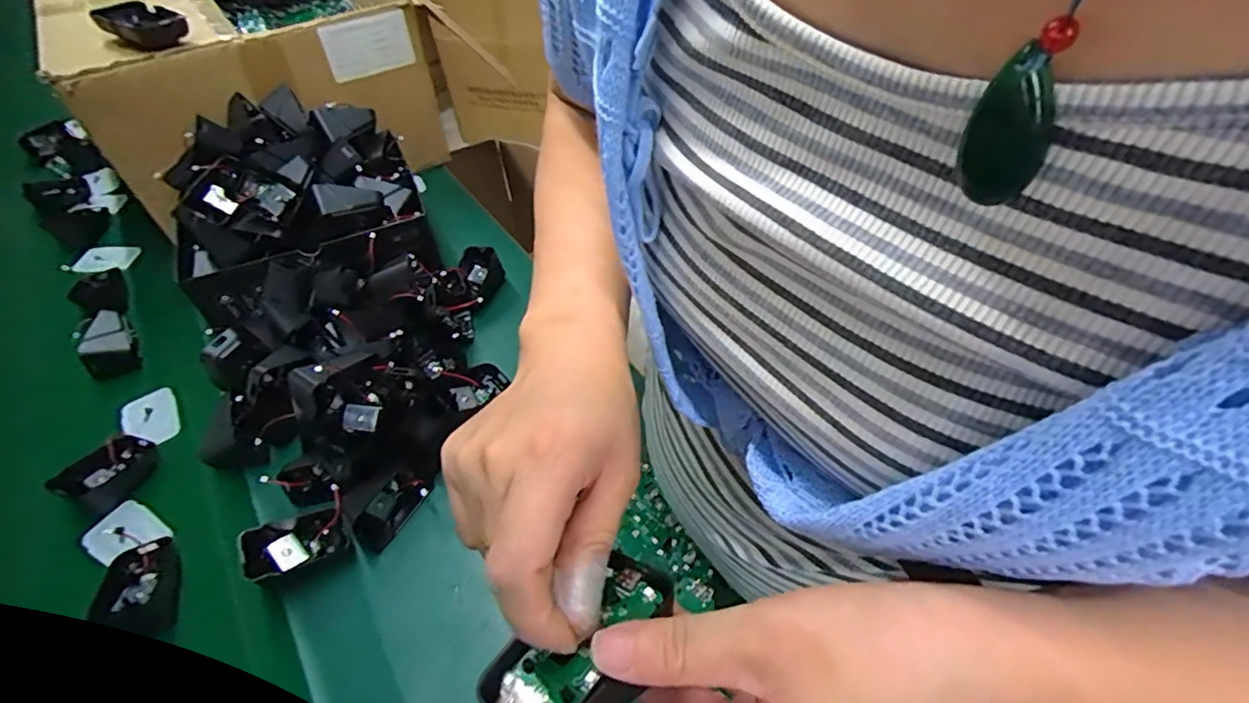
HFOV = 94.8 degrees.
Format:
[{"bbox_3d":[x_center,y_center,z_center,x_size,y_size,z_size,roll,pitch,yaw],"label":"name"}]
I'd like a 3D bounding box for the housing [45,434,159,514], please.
[{"bbox_3d":[-0.440,0.102,0.493,0.047,0.032,0.066,16,52,16],"label":"housing"}]

